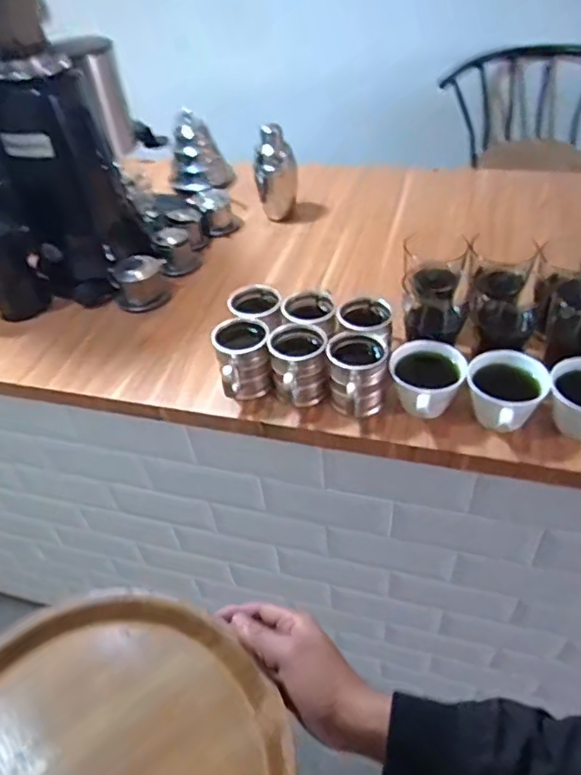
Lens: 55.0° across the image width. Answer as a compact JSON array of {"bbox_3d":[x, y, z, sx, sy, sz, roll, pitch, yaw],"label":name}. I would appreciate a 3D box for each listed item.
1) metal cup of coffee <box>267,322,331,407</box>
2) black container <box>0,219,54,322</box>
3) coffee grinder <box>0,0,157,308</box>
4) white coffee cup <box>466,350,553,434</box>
[{"bbox_3d":[0.013,-0.027,0.730,0.070,0.086,0.080,-13,45,-7],"label":"metal cup of coffee"},{"bbox_3d":[-0.479,-0.207,0.921,0.104,0.147,0.081,-31,49,-23],"label":"black container"},{"bbox_3d":[-0.392,-0.443,0.866,0.198,0.556,0.259,-21,46,-14],"label":"coffee grinder"},{"bbox_3d":[0.258,0.010,0.684,0.092,0.073,0.110,31,55,32],"label":"white coffee cup"}]

